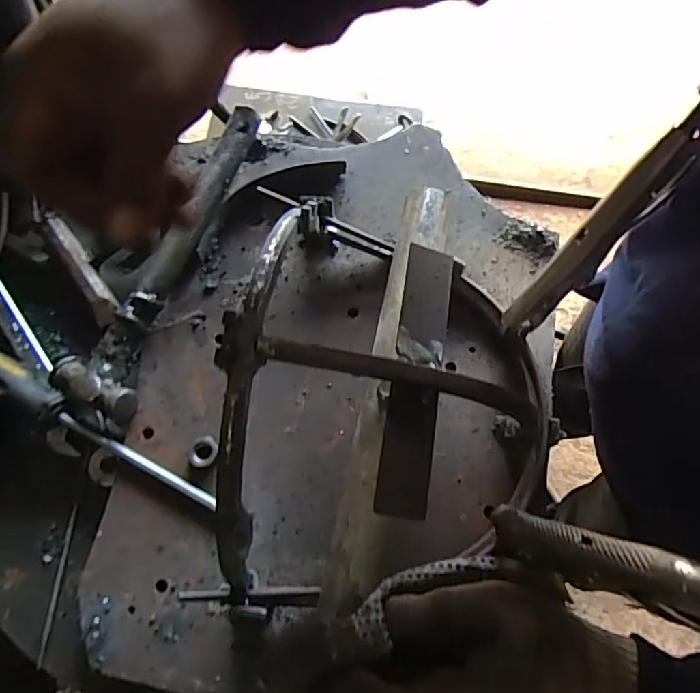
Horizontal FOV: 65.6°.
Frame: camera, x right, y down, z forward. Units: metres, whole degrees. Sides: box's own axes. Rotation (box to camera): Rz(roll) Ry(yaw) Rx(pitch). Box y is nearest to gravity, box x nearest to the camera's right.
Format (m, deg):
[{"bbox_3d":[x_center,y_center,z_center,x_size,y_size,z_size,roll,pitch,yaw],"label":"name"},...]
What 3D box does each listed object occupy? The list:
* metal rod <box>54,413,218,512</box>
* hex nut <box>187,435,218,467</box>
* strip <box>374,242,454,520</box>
[{"bbox_3d":[-0.139,0.073,0.352,0.121,0.006,0.008,26,71,8],"label":"metal rod"},{"bbox_3d":[-0.095,0.069,0.353,0.021,0.010,0.018,-20,71,-9],"label":"hex nut"},{"bbox_3d":[0.034,0.013,0.276,0.025,0.005,0.140,12,72,-8],"label":"strip"}]

